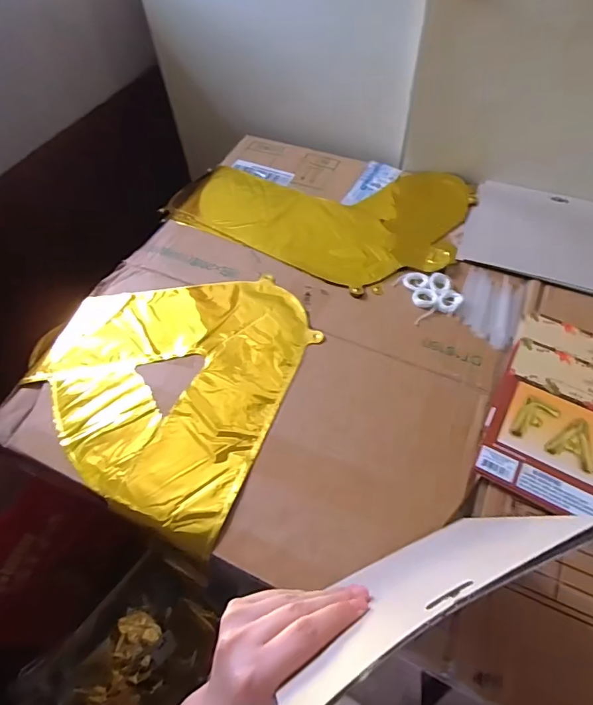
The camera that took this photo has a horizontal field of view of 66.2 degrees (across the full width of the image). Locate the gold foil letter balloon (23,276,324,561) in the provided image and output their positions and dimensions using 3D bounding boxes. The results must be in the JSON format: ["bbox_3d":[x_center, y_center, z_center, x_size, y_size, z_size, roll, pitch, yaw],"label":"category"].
[{"bbox_3d":[-0.147,0.017,0.498,0.289,0.022,0.277,21,60,15],"label":"gold foil letter balloon"}]

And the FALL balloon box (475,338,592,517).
[{"bbox_3d":[0.281,0.084,0.416,0.190,0.013,0.160,26,61,18],"label":"FALL balloon box"}]

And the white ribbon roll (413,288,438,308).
[{"bbox_3d":[0.147,-0.063,0.521,0.027,0.005,0.026,1,56,3],"label":"white ribbon roll"}]

